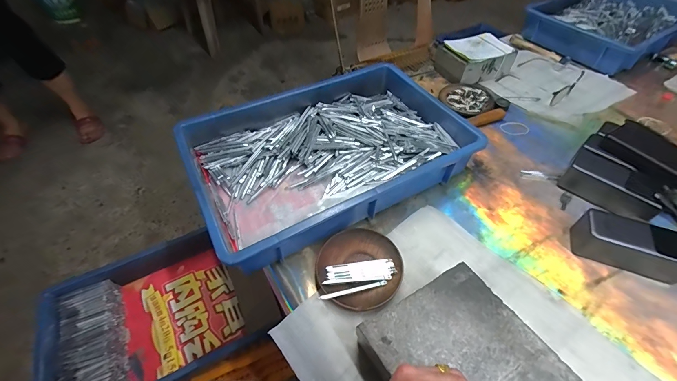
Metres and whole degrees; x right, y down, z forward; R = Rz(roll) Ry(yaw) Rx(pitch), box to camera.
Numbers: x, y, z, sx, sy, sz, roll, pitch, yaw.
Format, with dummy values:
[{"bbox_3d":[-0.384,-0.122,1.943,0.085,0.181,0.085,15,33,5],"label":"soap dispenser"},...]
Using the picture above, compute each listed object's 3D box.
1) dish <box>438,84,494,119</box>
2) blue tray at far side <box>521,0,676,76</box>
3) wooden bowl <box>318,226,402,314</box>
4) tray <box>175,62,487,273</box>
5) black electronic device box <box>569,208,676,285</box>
[{"bbox_3d":[0.281,-0.195,0.692,0.115,0.011,0.109,0,51,0],"label":"dish"},{"bbox_3d":[0.762,-0.472,0.899,0.481,0.065,0.294,-26,56,-20],"label":"blue tray at far side"},{"bbox_3d":[0.029,0.104,0.445,0.114,0.016,0.117,0,51,0],"label":"wooden bowl"},{"bbox_3d":[-0.016,-0.068,0.538,0.417,0.075,0.274,-24,55,-19],"label":"tray"},{"bbox_3d":[0.399,0.075,0.441,0.125,0.054,0.058,18,53,13],"label":"black electronic device box"}]

